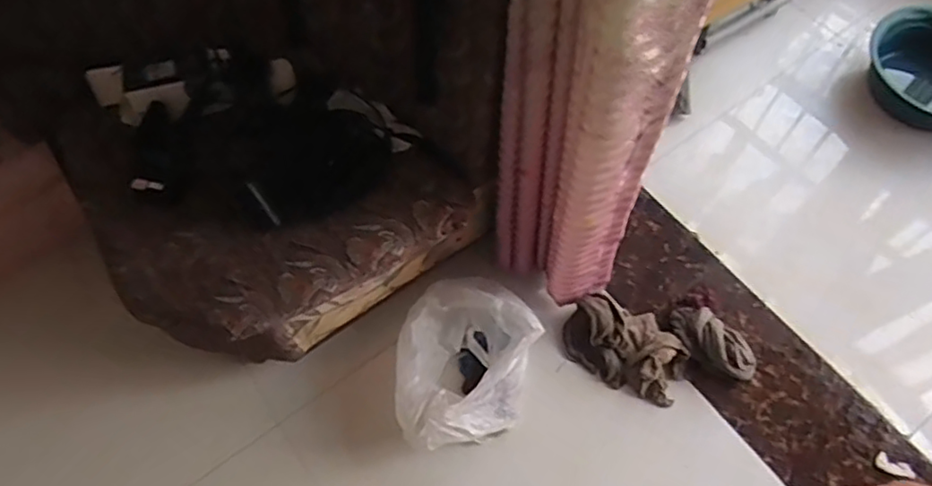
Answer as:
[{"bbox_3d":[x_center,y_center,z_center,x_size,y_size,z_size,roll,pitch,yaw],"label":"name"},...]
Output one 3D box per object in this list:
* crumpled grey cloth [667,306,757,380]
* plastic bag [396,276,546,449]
[{"bbox_3d":[0.524,0.206,1.321,0.204,0.061,0.107,38,70,19],"label":"crumpled grey cloth"},{"bbox_3d":[0.002,0.231,1.266,0.256,0.138,0.371,16,64,9],"label":"plastic bag"}]

